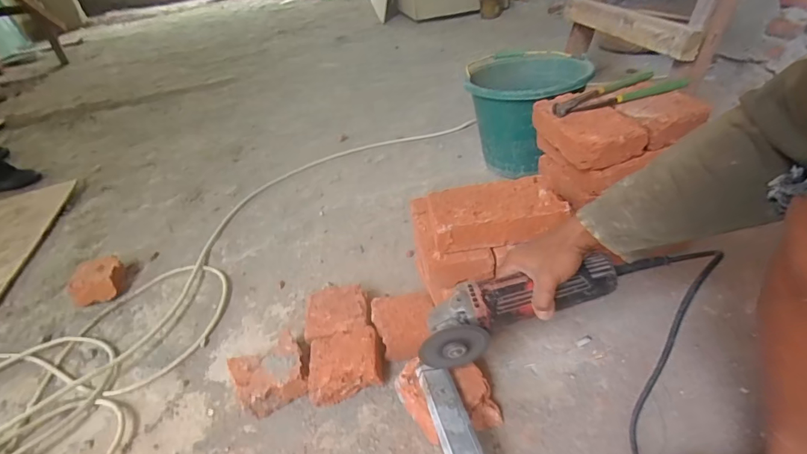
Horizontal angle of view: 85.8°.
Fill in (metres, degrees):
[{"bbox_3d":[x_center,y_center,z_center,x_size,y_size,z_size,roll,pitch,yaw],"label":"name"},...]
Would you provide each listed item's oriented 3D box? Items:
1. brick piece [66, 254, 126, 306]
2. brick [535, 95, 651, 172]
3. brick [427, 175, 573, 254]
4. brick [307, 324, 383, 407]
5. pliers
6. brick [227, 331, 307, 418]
[{"bbox_3d":[-0.623,0.106,0.885,0.080,0.055,0.121,-20,38,-16],"label":"brick piece"},{"bbox_3d":[0.311,-0.172,0.748,0.118,0.054,0.188,-11,35,-3],"label":"brick"},{"bbox_3d":[0.135,-0.024,0.659,0.190,0.048,0.107,-10,35,-1],"label":"brick"},{"bbox_3d":[-0.085,0.209,0.653,0.105,0.058,0.092,-9,37,-2],"label":"brick"},{"bbox_3d":[0.374,-0.237,0.779,0.229,0.035,0.083,-10,37,-3],"label":"pliers"},{"bbox_3d":[-0.198,0.222,0.660,0.108,0.054,0.107,-24,40,-21],"label":"brick"}]

